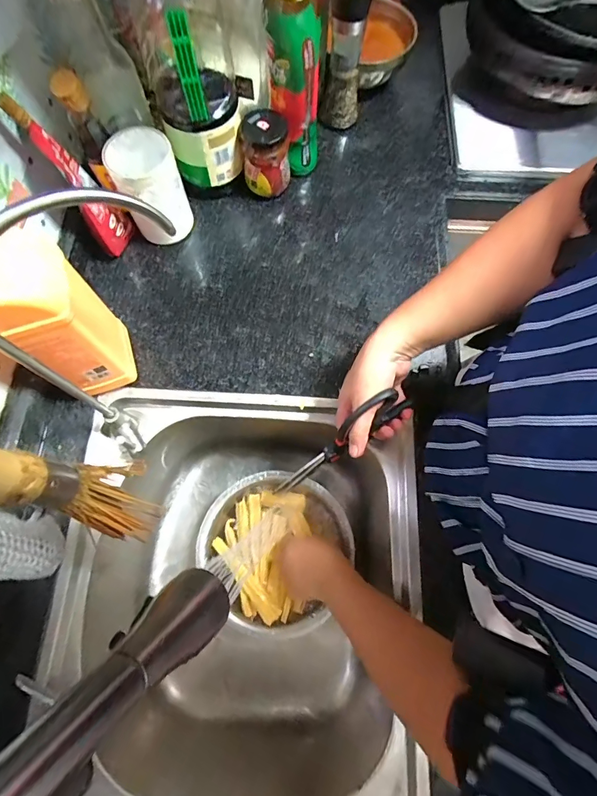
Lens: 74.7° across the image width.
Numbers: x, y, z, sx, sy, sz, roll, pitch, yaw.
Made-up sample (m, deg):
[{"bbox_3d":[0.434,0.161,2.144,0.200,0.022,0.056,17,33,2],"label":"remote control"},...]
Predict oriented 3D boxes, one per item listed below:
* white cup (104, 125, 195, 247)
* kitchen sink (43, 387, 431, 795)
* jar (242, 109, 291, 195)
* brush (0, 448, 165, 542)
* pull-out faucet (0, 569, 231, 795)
[{"bbox_3d":[-0.202,-0.288,0.542,0.083,0.124,0.082,0,71,-1],"label":"white cup"},{"bbox_3d":[-0.063,0.242,0.538,0.405,0.251,0.457,5,71,0],"label":"kitchen sink"},{"bbox_3d":[-0.046,-0.353,0.576,0.063,0.109,0.062,4,71,0],"label":"jar"},{"bbox_3d":[-0.139,0.054,0.242,0.040,0.242,0.047,31,73,9],"label":"brush"},{"bbox_3d":[-0.111,0.161,0.173,0.039,0.248,0.048,39,111,11],"label":"pull-out faucet"}]

